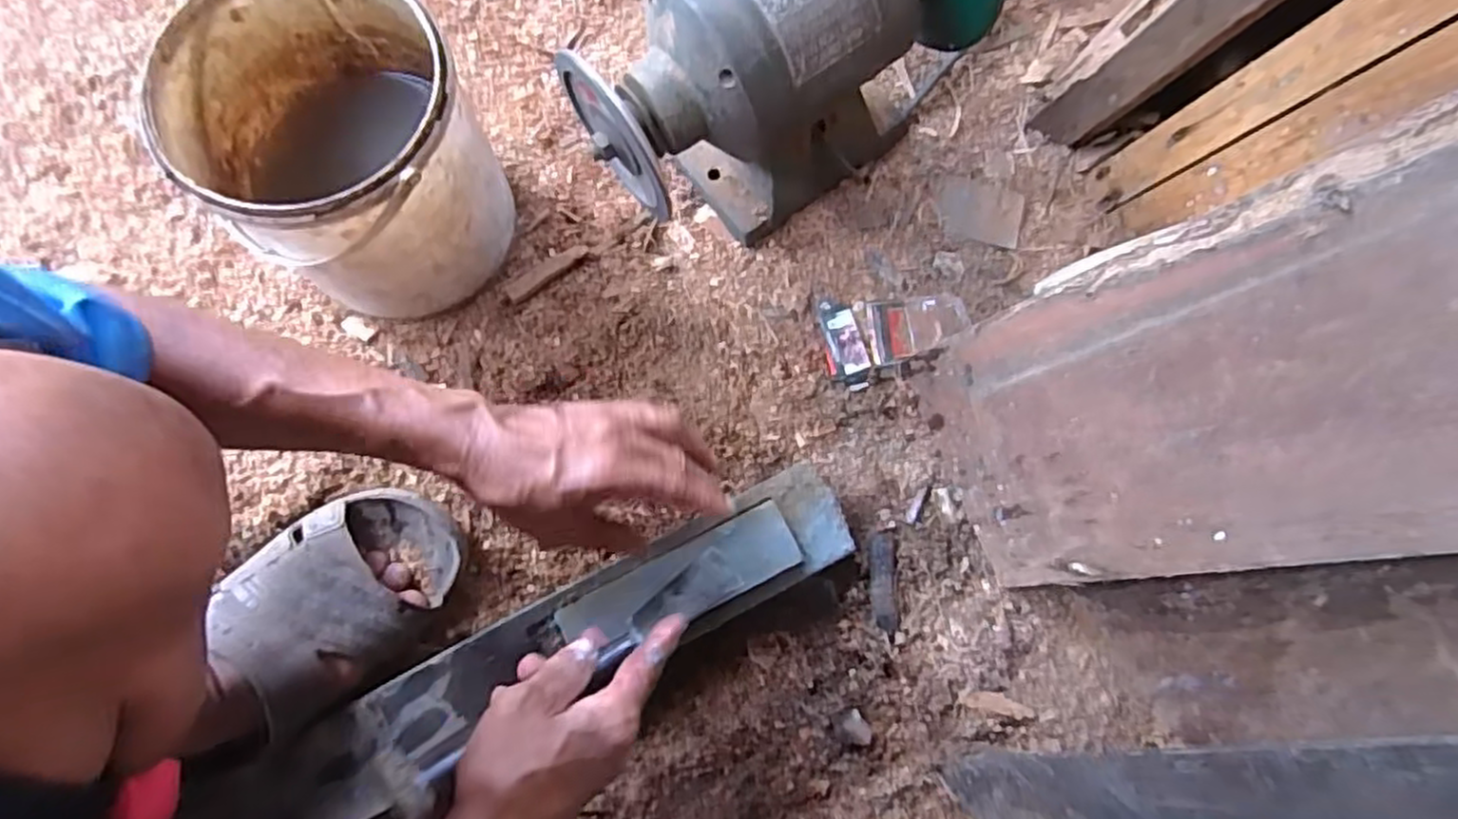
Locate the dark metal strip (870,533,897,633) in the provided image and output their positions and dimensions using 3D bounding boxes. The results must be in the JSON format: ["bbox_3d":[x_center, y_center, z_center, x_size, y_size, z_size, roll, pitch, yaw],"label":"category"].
[{"bbox_3d":[0.117,0.130,0.565,0.019,0.007,0.071,2,79,0],"label":"dark metal strip"}]

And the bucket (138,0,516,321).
[{"bbox_3d":[-0.260,-0.177,0.529,0.169,0.179,0.178,0,79,-1],"label":"bucket"}]

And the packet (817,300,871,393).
[{"bbox_3d":[0.091,-0.049,0.586,0.031,0.008,0.071,-11,91,11],"label":"packet"}]

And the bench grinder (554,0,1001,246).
[{"bbox_3d":[0.042,-0.237,0.533,0.277,0.192,0.123,-34,81,-7],"label":"bench grinder"}]

